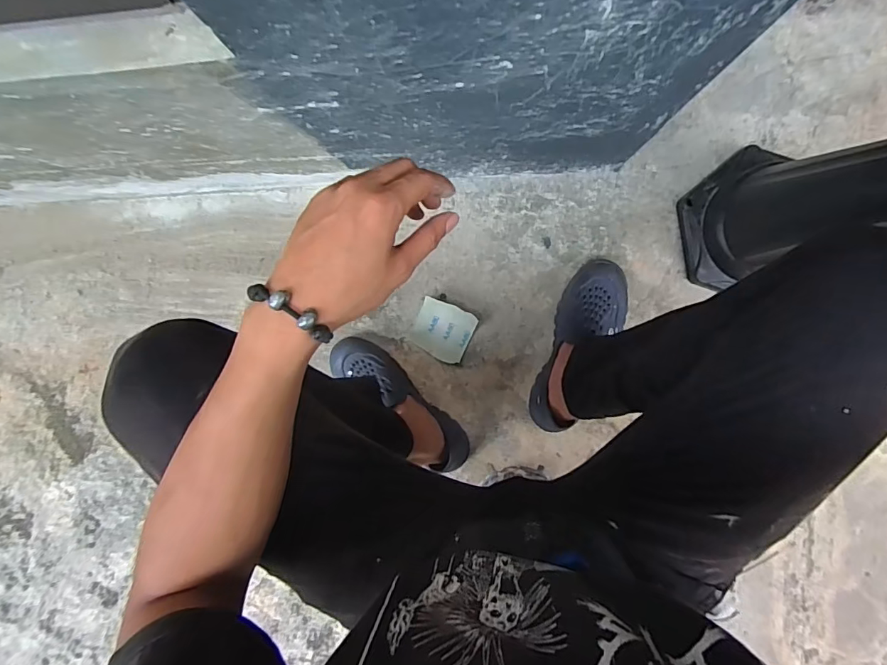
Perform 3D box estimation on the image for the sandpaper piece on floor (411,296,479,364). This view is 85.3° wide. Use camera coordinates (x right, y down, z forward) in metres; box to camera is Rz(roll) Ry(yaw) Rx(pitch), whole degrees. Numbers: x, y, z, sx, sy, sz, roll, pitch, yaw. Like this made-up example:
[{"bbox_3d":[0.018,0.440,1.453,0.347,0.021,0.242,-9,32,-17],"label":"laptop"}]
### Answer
[{"bbox_3d":[0.000,-0.002,0.835,0.097,0.010,0.092,24,95,3],"label":"sandpaper piece on floor"}]

